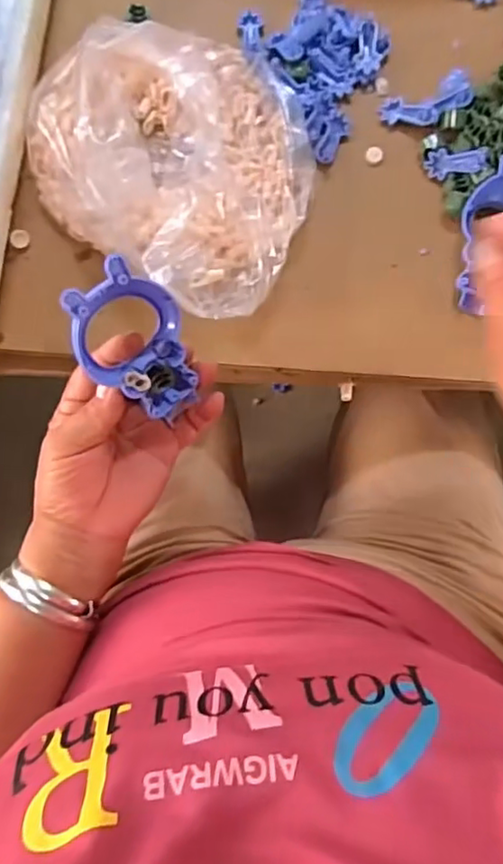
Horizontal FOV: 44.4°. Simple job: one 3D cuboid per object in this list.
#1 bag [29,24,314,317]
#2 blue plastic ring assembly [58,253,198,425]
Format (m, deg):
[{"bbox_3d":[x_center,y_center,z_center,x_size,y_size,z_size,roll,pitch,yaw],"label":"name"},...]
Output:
[{"bbox_3d":[-0.049,-0.194,0.410,0.207,0.084,0.169,37,84,3],"label":"bag"},{"bbox_3d":[-0.070,-0.050,0.345,0.059,0.096,0.030,-38,43,-23],"label":"blue plastic ring assembly"}]

